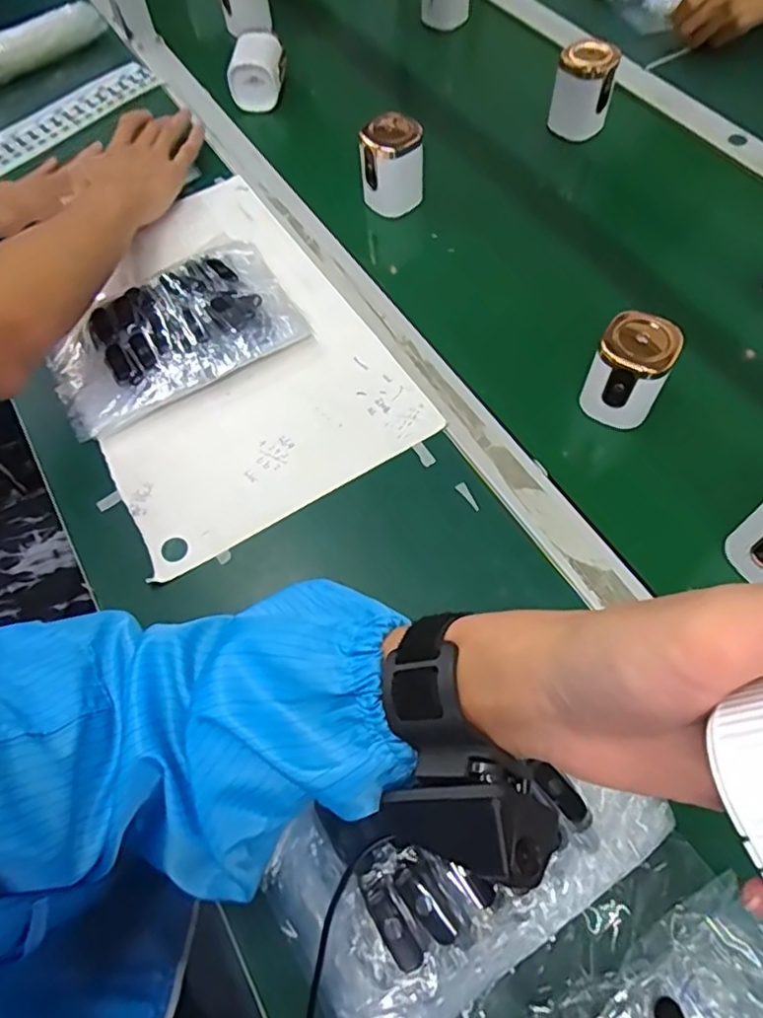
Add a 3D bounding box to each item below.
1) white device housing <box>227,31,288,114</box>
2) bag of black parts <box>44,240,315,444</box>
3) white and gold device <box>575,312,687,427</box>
[{"bbox_3d":[-0.143,-0.504,0.711,0.056,0.064,0.058,3,62,5],"label":"white device housing"},{"bbox_3d":[-0.186,-0.155,0.543,0.214,0.038,0.134,-30,65,-12],"label":"bag of black parts"},{"bbox_3d":[0.193,-0.107,0.478,0.054,0.081,0.053,26,67,16],"label":"white and gold device"}]

